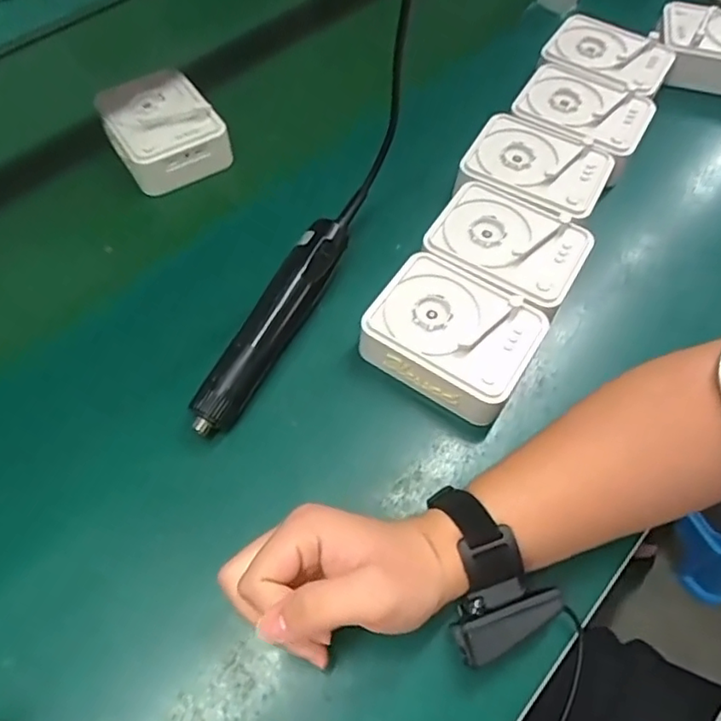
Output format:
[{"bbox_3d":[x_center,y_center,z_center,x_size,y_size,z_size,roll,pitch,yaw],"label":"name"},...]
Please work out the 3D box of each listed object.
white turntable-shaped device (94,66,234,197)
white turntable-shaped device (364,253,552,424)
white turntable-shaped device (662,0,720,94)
[{"bbox_3d":[-0.203,-0.240,0.613,0.098,0.046,0.127,-29,65,-18],"label":"white turntable-shaped device"},{"bbox_3d":[0.074,-0.018,0.485,0.124,0.053,0.098,30,62,15],"label":"white turntable-shaped device"},{"bbox_3d":[0.402,-0.356,0.680,0.124,0.044,0.107,11,59,4],"label":"white turntable-shaped device"}]

